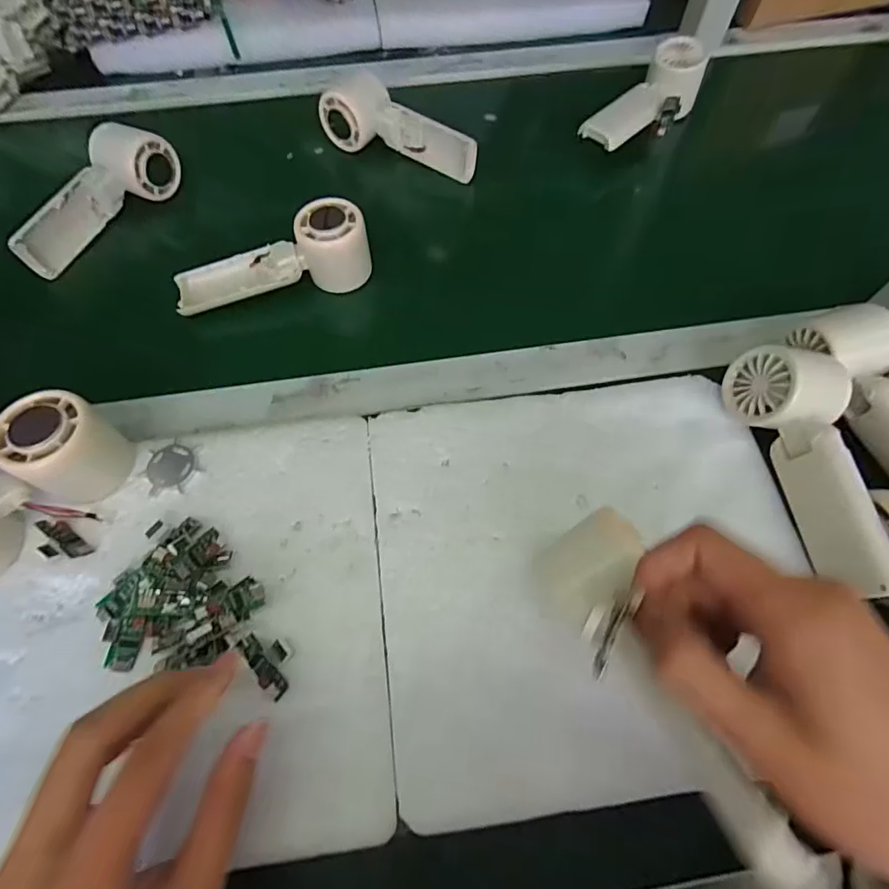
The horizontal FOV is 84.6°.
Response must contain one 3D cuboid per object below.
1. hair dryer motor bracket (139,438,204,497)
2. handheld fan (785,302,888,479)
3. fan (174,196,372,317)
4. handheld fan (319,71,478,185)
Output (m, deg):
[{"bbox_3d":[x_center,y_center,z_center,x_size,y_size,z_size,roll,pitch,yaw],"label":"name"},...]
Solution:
[{"bbox_3d":[-0.185,0.016,0.332,0.035,0.004,0.040,29,67,14],"label":"hair dryer motor bracket"},{"bbox_3d":[0.309,-0.025,0.334,0.053,0.041,0.160,-20,66,-10],"label":"handheld fan"},{"bbox_3d":[-0.146,-0.153,0.420,0.167,0.053,0.058,-13,67,7],"label":"fan"},{"bbox_3d":[-0.041,-0.322,0.500,0.163,0.060,0.052,17,65,8],"label":"handheld fan"}]

